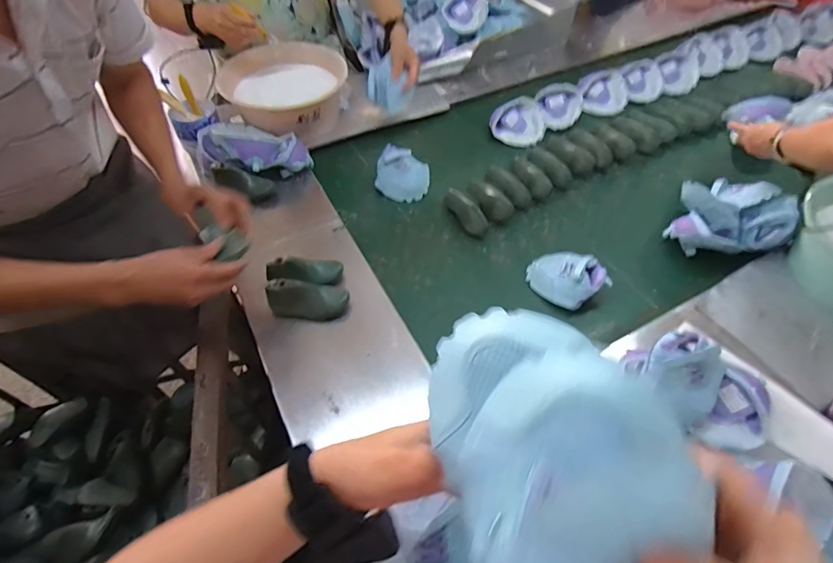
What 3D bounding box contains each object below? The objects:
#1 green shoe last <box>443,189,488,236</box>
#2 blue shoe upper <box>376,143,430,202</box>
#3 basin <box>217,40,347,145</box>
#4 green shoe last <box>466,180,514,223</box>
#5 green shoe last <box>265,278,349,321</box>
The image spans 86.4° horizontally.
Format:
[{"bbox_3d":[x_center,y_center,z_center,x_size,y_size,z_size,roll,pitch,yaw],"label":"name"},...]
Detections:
[{"bbox_3d":[0.109,-0.159,0.978,0.045,0.048,0.138,-27,58,-17],"label":"green shoe last"},{"bbox_3d":[-0.032,-0.252,1.032,0.120,0.068,0.118,2,54,4],"label":"blue shoe upper"},{"bbox_3d":[-0.320,-0.476,1.110,0.260,0.154,0.250,-1,54,1],"label":"basin"},{"bbox_3d":[0.157,-0.181,0.985,0.049,0.044,0.133,-26,57,-16],"label":"green shoe last"},{"bbox_3d":[-0.193,0.034,0.786,0.137,0.063,0.055,1,54,3],"label":"green shoe last"}]

